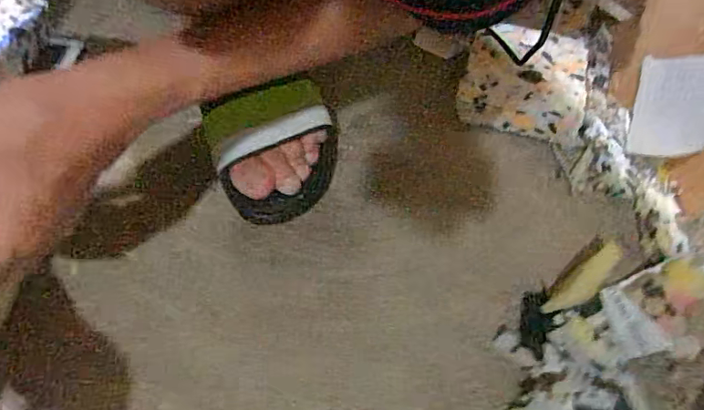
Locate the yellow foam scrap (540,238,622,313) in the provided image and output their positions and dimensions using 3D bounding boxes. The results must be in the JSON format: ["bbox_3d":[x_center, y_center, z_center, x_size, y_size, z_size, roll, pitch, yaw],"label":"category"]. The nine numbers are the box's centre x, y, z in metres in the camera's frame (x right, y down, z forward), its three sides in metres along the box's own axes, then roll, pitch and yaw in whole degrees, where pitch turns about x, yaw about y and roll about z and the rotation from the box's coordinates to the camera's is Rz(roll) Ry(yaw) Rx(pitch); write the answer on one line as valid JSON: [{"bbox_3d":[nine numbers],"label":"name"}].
[{"bbox_3d":[0.175,0.055,0.389,0.083,0.015,0.021,-37,65,-22],"label":"yellow foam scrap"}]

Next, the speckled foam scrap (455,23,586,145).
[{"bbox_3d":[0.165,-0.123,0.495,0.110,0.027,0.134,17,59,10],"label":"speckled foam scrap"}]

